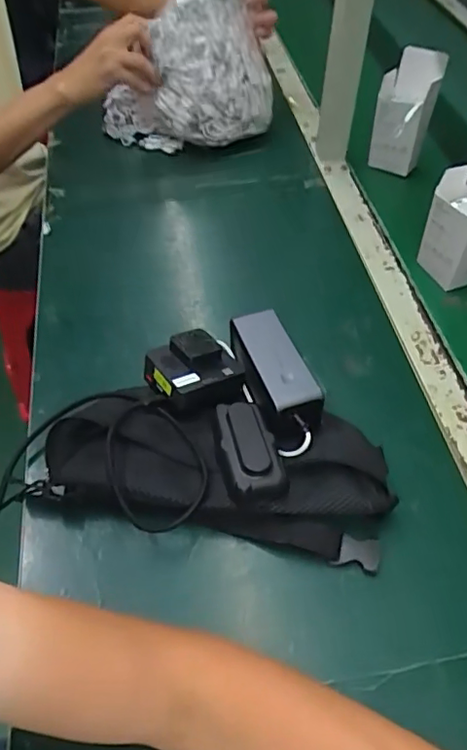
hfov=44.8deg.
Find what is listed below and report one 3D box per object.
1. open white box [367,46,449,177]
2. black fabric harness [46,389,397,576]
[{"bbox_3d":[0.241,-0.373,0.809,0.072,0.163,0.044,26,32,22],"label":"open white box"},{"bbox_3d":[-0.013,0.080,0.516,0.302,0.056,0.141,6,53,6],"label":"black fabric harness"}]

